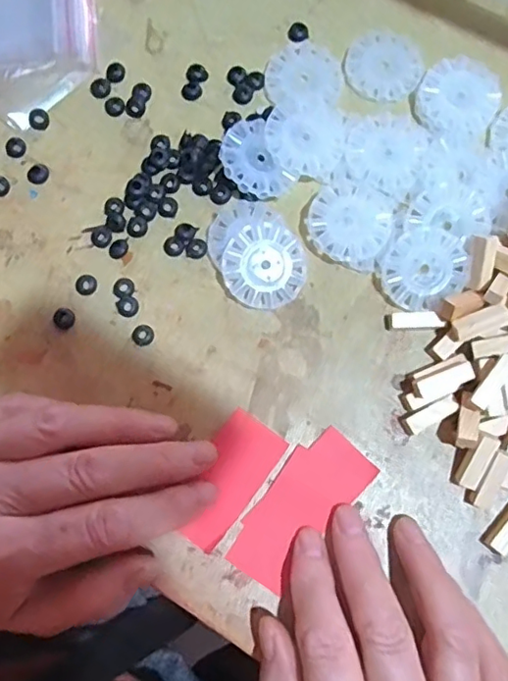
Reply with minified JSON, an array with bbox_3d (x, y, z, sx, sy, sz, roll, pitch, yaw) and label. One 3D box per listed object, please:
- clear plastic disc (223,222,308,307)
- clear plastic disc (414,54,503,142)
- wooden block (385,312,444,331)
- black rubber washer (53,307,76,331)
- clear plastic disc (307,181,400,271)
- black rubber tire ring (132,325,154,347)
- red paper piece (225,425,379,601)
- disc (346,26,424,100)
[{"bbox_3d":[0.005,-0.035,0.270,0.038,0.004,0.039,44,88,-10],"label":"clear plastic disc"},{"bbox_3d":[0.102,-0.120,0.291,0.039,0.009,0.046,34,80,6],"label":"clear plastic disc"},{"bbox_3d":[0.075,-0.009,0.270,0.026,0.006,0.008,-1,79,-1],"label":"wooden block"},{"bbox_3d":[-0.089,-0.010,0.270,0.010,0.004,0.010,0,79,-1],"label":"black rubber washer"},{"bbox_3d":[0.047,-0.057,0.273,0.040,0.004,0.040,0,79,-1],"label":"clear plastic disc"},{"bbox_3d":[-0.052,-0.002,0.268,0.010,0.004,0.010,0,79,-1],"label":"black rubber tire ring"},{"bbox_3d":[0.020,0.074,0.257,0.033,0.004,0.073,43,80,7],"label":"red paper piece"},{"bbox_3d":[0.068,-0.144,0.298,0.039,0.004,0.041,0,79,-1],"label":"disc"}]

